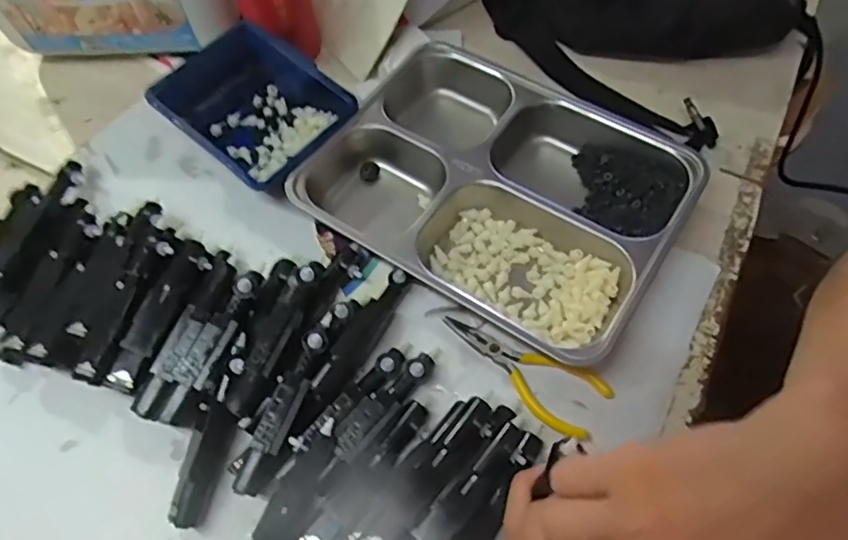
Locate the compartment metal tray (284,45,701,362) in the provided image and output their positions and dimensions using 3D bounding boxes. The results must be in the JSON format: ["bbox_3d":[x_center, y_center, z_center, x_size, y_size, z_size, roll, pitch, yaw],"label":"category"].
[{"bbox_3d":[0.057,-0.068,0.475,0.277,0.045,0.214,30,67,17],"label":"compartment metal tray"}]

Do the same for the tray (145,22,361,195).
[{"bbox_3d":[-0.144,-0.135,0.512,0.145,0.056,0.116,35,69,19],"label":"tray"}]

